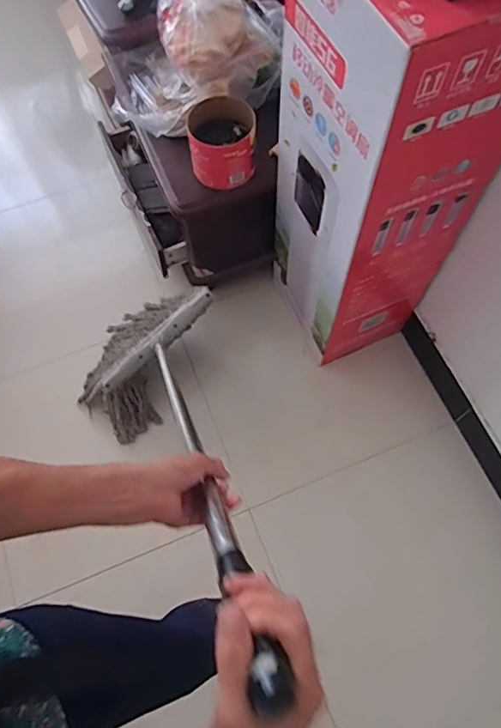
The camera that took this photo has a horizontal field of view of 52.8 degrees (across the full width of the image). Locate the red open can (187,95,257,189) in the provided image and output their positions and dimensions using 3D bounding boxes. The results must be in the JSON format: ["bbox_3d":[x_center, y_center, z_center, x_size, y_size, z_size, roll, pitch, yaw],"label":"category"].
[{"bbox_3d":[-0.067,-0.506,1.141,0.153,0.137,0.165,-7,67,-2],"label":"red open can"}]

